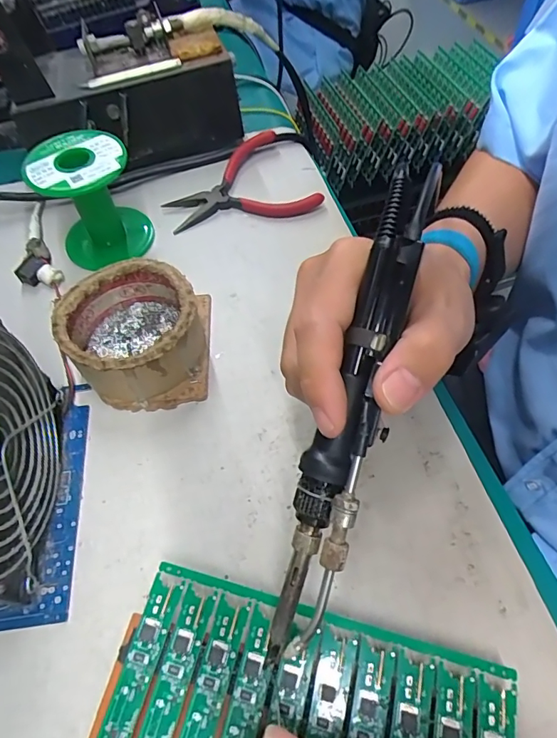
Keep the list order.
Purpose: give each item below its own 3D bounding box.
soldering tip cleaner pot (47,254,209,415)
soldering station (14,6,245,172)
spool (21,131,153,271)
[{"bbox_3d":[-0.091,-0.023,0.290,0.084,0.047,0.084,-5,58,2],"label":"soldering tip cleaner pot"},{"bbox_3d":[-0.128,-0.239,0.401,0.179,0.086,0.102,-11,58,-2],"label":"soldering station"},{"bbox_3d":[-0.138,-0.126,0.338,0.068,0.074,0.068,-22,59,-9],"label":"spool"}]

